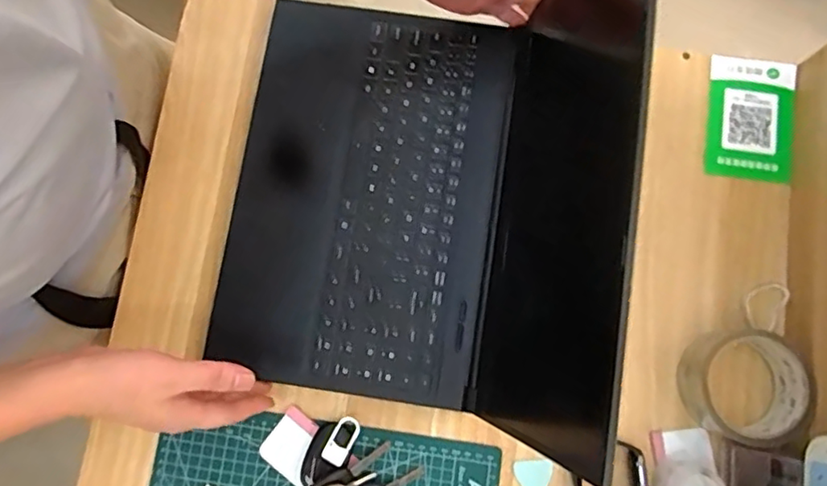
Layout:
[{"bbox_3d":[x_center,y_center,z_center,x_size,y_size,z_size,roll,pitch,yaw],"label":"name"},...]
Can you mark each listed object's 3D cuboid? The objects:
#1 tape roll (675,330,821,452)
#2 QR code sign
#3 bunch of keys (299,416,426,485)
[{"bbox_3d":[0.280,0.121,0.492,0.099,0.040,0.090,0,80,1],"label":"tape roll"},{"bbox_3d":[0.324,-0.118,0.560,0.082,0.010,0.119,8,81,2],"label":"QR code sign"},{"bbox_3d":[-0.051,0.197,0.494,0.090,0.030,0.069,34,82,7],"label":"bunch of keys"}]

